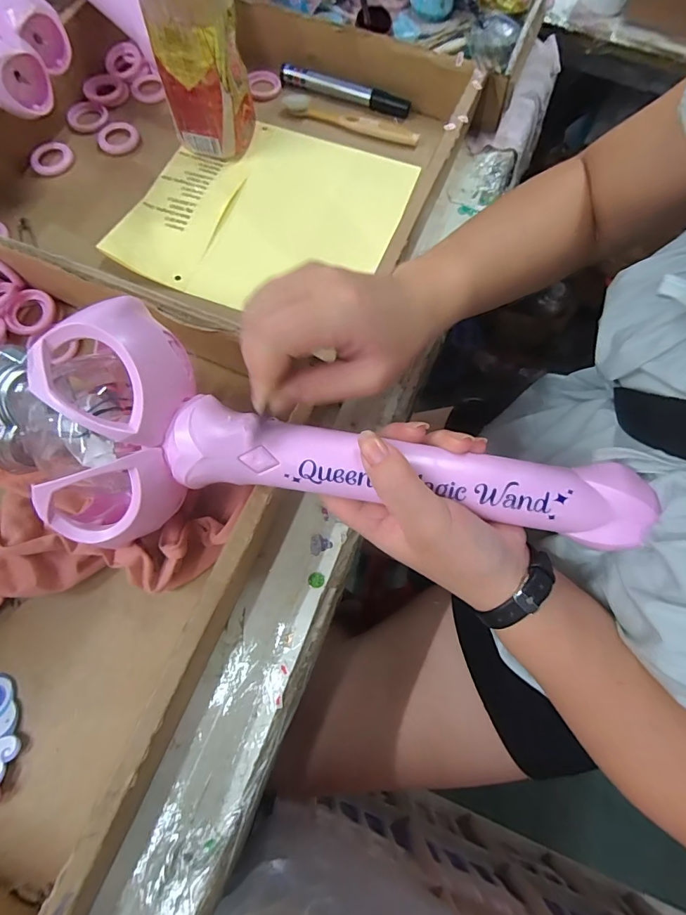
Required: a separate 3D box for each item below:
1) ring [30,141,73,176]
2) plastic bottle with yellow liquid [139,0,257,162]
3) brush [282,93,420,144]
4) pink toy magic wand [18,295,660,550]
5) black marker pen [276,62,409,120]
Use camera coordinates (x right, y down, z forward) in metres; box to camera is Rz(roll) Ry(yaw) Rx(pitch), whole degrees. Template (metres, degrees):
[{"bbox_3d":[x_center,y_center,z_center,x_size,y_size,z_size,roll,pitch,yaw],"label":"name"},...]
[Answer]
[{"bbox_3d":[-0.269,-0.276,0.391,0.030,0.009,0.037,38,74,8],"label":"ring"},{"bbox_3d":[-0.118,-0.340,0.321,0.066,0.183,0.078,-12,74,-7],"label":"plastic bottle with yellow liquid"},{"bbox_3d":[0.008,-0.335,0.417,0.137,0.009,0.024,17,72,2],"label":"brush"},{"bbox_3d":[0.005,0.004,0.225,0.309,0.066,0.113,9,73,-3],"label":"pink toy magic wand"},{"bbox_3d":[0.002,-0.371,0.426,0.136,0.012,0.017,19,72,3],"label":"black marker pen"}]

